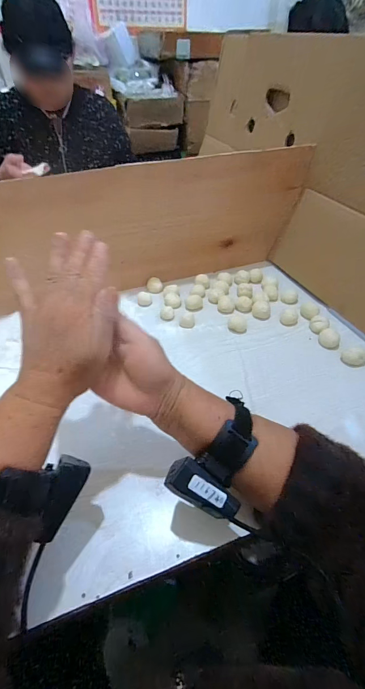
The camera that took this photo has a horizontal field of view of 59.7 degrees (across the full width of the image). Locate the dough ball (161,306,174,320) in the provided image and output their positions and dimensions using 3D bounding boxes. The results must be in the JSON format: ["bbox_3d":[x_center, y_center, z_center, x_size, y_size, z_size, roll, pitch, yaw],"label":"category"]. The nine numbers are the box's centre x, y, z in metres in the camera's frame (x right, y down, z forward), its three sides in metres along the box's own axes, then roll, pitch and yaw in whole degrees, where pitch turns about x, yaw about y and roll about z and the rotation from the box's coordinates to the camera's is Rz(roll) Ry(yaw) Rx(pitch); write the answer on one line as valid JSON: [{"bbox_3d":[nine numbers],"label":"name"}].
[{"bbox_3d":[-0.028,-0.057,0.573,0.024,0.017,0.019,-7,45,-7],"label":"dough ball"}]

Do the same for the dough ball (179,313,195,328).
[{"bbox_3d":[0.008,-0.043,0.556,0.025,0.015,0.019,5,45,5],"label":"dough ball"}]

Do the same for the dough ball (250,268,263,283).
[{"bbox_3d":[0.149,-0.139,0.643,0.025,0.020,0.020,12,46,12],"label":"dough ball"}]

